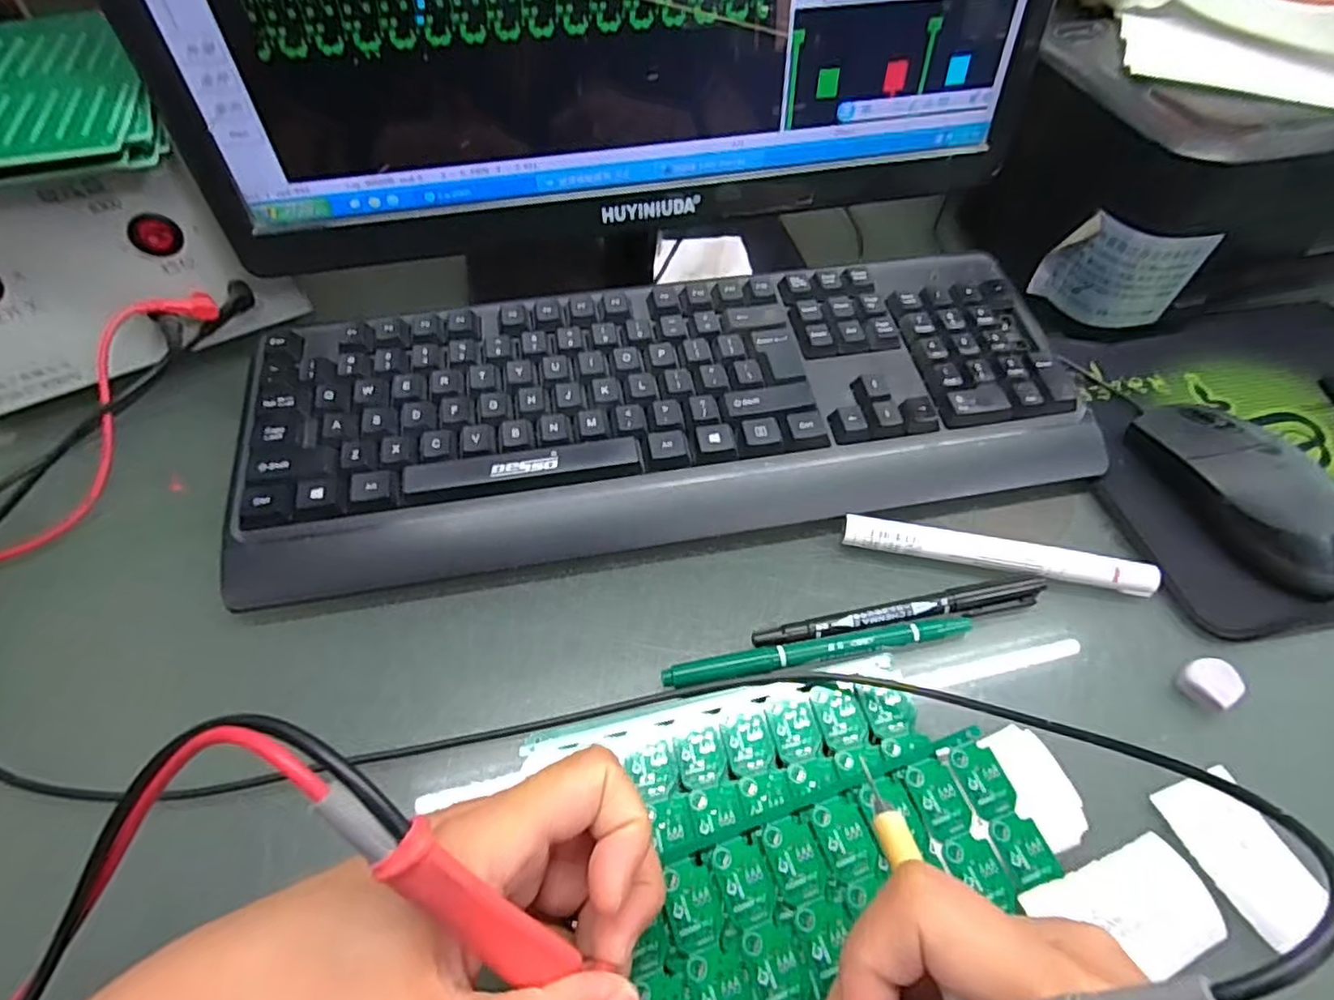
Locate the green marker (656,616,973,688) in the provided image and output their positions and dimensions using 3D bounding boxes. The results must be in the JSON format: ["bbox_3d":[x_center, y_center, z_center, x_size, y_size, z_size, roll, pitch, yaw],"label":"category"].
[{"bbox_3d":[0.067,0.066,0.277,0.138,0.006,0.010,-9,55,-6],"label":"green marker"}]

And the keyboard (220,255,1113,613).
[{"bbox_3d":[0.004,-0.052,0.342,0.427,0.042,0.153,-9,55,-6],"label":"keyboard"}]

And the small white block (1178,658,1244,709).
[{"bbox_3d":[0.235,0.079,0.272,0.019,0.012,0.019,-25,59,-16],"label":"small white block"}]

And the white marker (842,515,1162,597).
[{"bbox_3d":[0.158,0.026,0.304,0.142,0.012,0.016,10,56,7],"label":"white marker"}]

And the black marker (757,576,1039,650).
[{"bbox_3d":[0.108,0.052,0.289,0.138,0.007,0.011,-9,56,-7],"label":"black marker"}]

